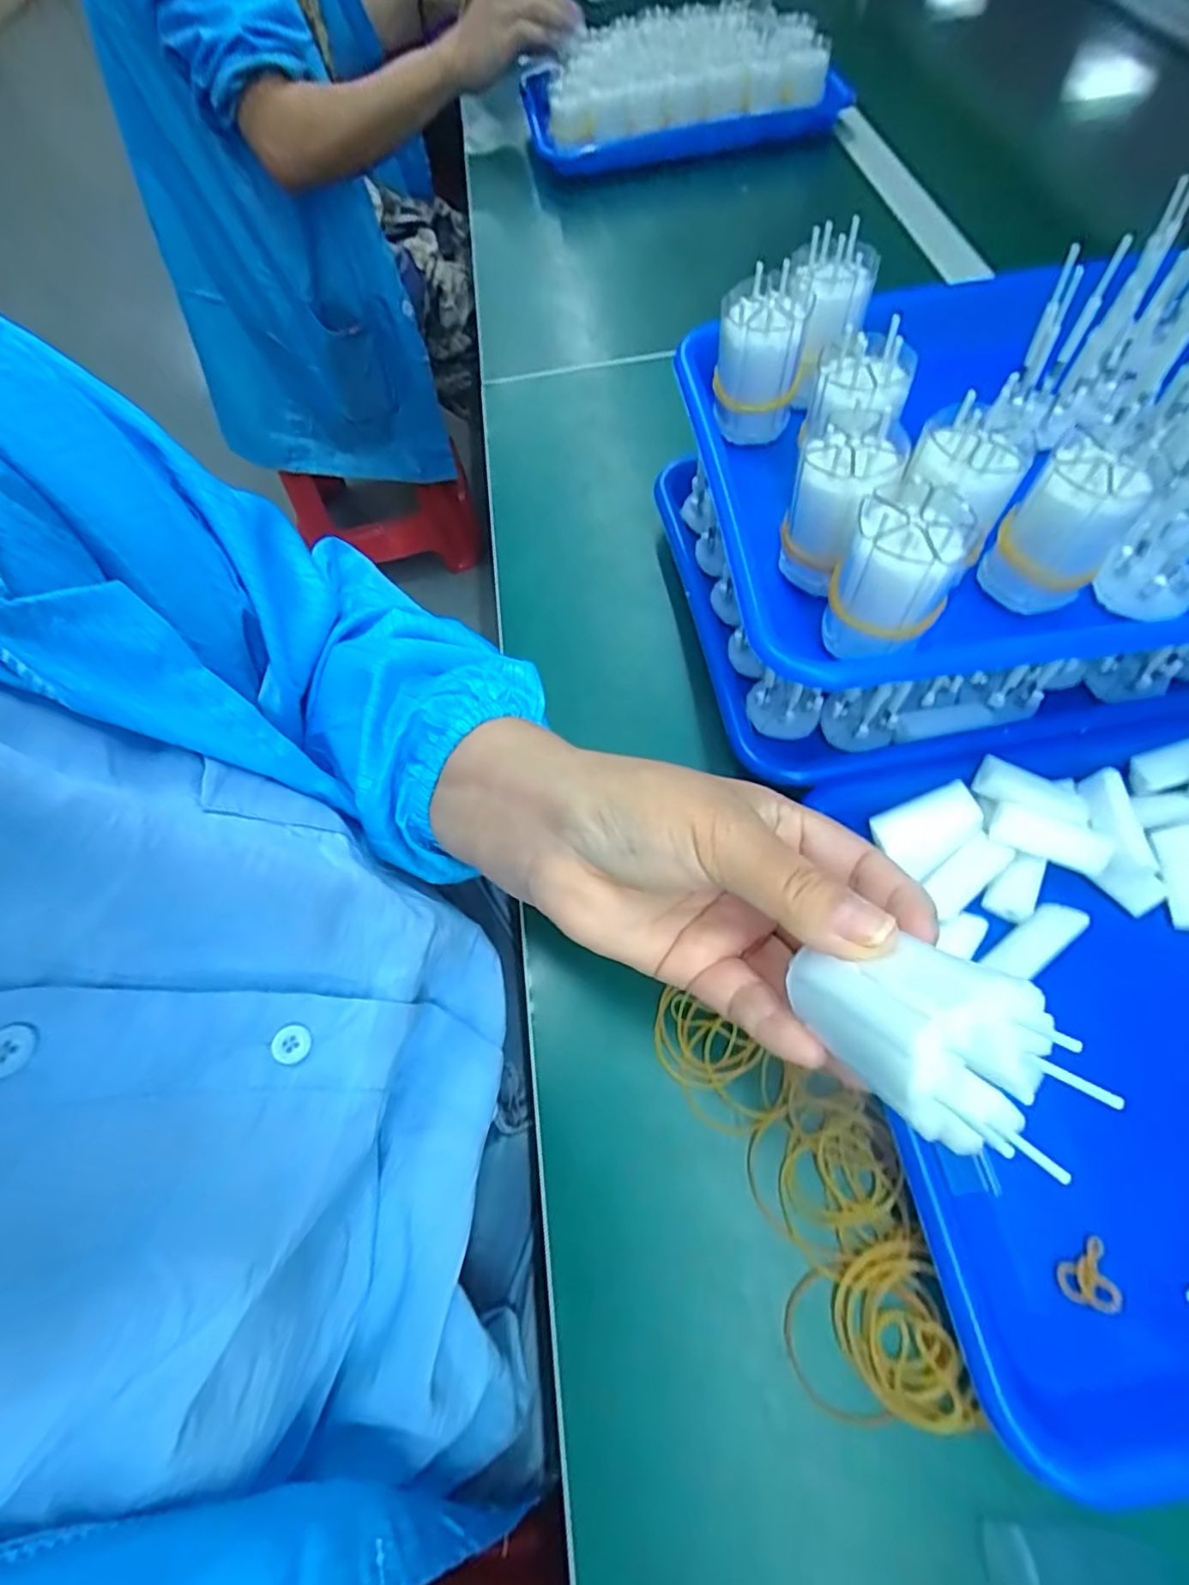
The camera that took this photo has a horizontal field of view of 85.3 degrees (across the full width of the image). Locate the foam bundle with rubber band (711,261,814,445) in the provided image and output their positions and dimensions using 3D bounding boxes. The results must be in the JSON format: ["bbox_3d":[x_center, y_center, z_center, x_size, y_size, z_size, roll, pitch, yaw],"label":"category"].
[{"bbox_3d":[0.079,-0.210,0.314,0.039,0.064,0.036,12,64,10],"label":"foam bundle with rubber band"}]

